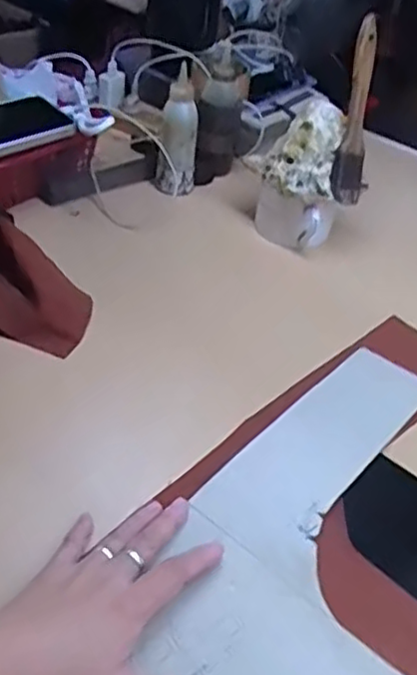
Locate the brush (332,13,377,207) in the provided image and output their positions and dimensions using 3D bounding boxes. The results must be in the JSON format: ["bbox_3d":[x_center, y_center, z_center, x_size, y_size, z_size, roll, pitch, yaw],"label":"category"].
[{"bbox_3d":[0.145,-0.217,0.665,0.041,0.172,0.013,-12,25,-27],"label":"brush"}]

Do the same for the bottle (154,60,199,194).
[{"bbox_3d":[-0.036,-0.219,0.763,0.044,0.138,0.041,4,40,-4],"label":"bottle"}]

